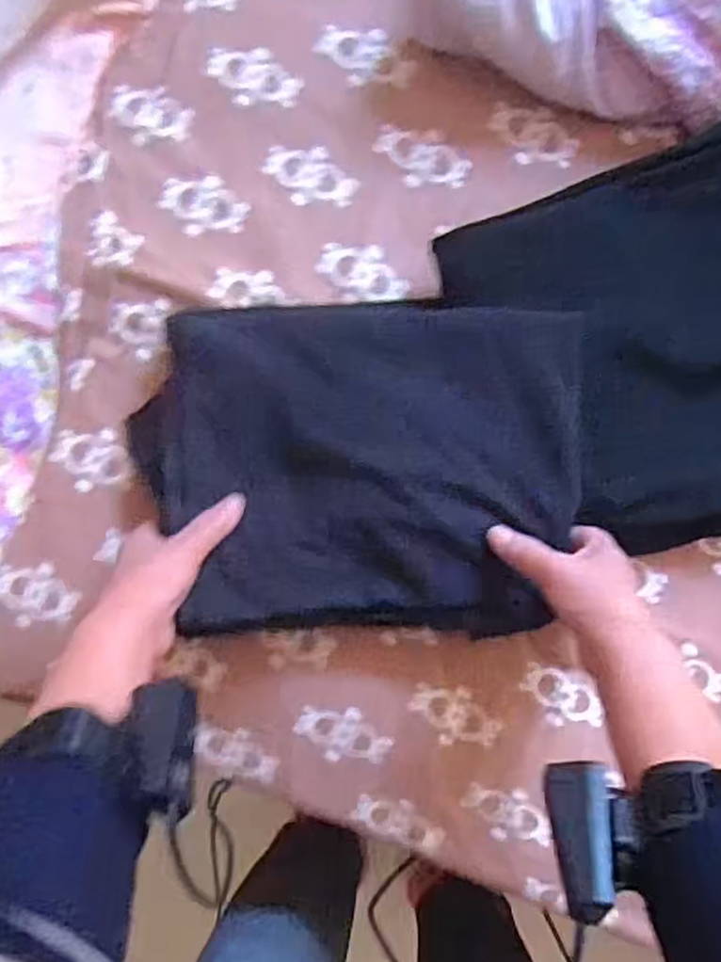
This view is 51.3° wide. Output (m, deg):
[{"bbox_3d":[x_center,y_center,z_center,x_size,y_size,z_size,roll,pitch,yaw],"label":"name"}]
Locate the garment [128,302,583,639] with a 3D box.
[{"bbox_3d":[-0.003,-0.004,0.578,0.332,0.062,0.245,1,89,0],"label":"garment"}]

